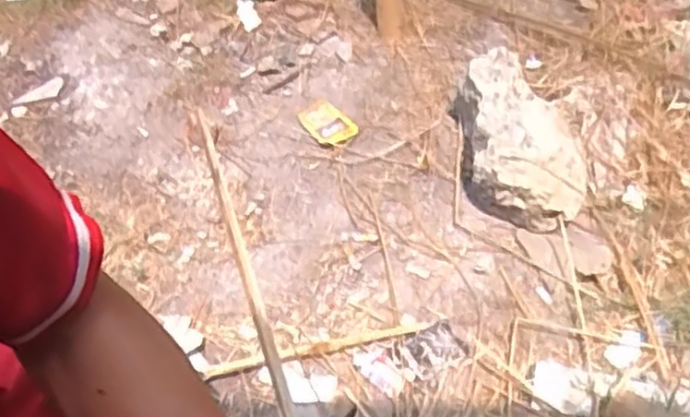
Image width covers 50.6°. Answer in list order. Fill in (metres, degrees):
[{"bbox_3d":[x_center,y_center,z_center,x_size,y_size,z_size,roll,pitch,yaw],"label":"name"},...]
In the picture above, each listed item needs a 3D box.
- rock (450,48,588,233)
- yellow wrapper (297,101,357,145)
[{"bbox_3d":[0.269,-0.108,1.116,0.173,0.111,0.289,-4,48,2],"label":"rock"},{"bbox_3d":[-0.033,-0.145,1.243,0.066,0.014,0.111,-34,54,-23],"label":"yellow wrapper"}]

